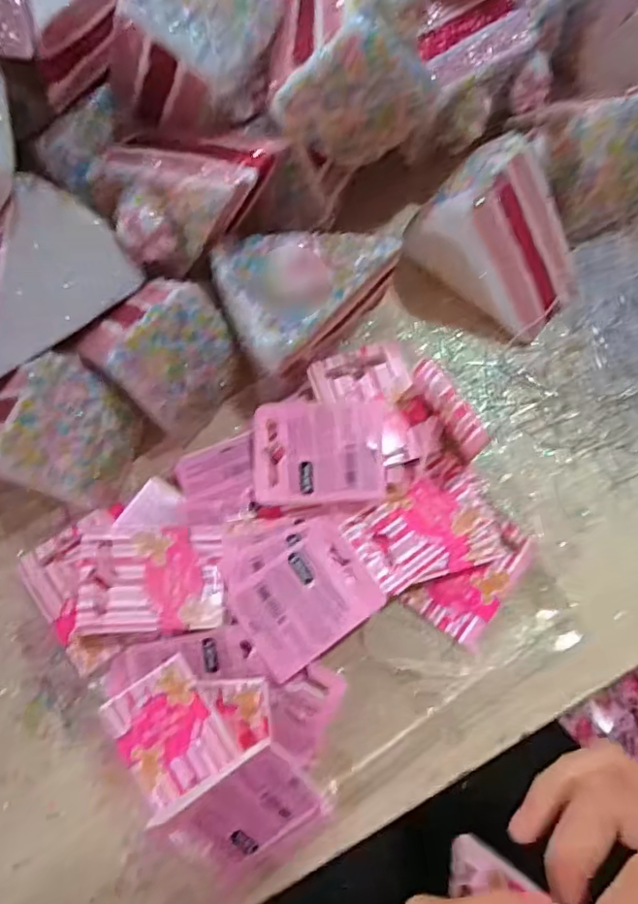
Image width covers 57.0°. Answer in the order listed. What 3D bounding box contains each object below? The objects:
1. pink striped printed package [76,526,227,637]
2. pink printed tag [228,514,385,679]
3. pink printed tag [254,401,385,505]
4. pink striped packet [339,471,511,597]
[{"bbox_3d":[-0.071,0.054,0.250,0.058,0.004,0.043,-1,71,-17],"label":"pink striped printed package"},{"bbox_3d":[-0.005,0.063,0.256,0.058,0.004,0.044,-33,78,-15],"label":"pink printed tag"},{"bbox_3d":[0.000,0.000,0.263,0.058,0.007,0.045,-3,76,0],"label":"pink printed tag"},{"bbox_3d":[0.048,0.036,0.267,0.066,0.004,0.042,-18,75,-4],"label":"pink striped packet"}]

